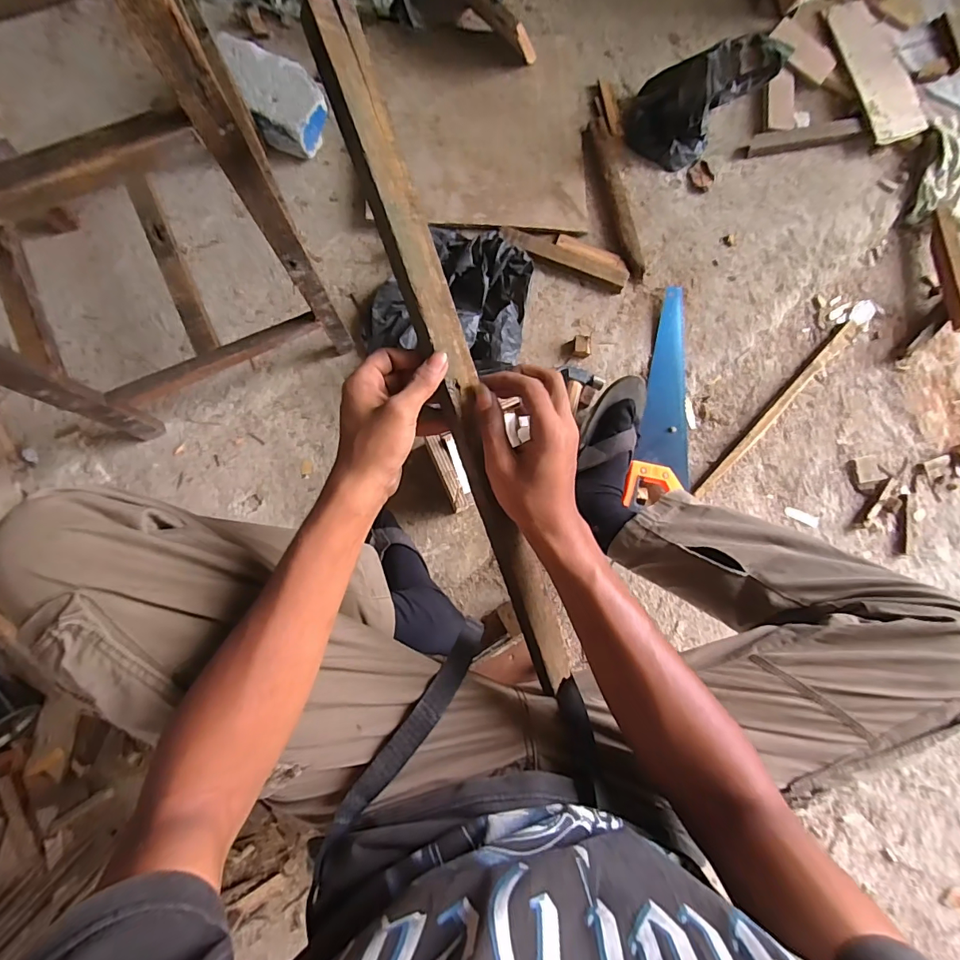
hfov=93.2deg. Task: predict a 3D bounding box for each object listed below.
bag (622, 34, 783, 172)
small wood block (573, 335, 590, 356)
[{"bbox_3d":[0.367,-0.662,0.748,0.193,0.158,0.151,-42,90,-7],"label":"bag"},{"bbox_3d":[0.169,-0.223,0.754,0.026,0.028,0.032,0,87,-3],"label":"small wood block"}]

